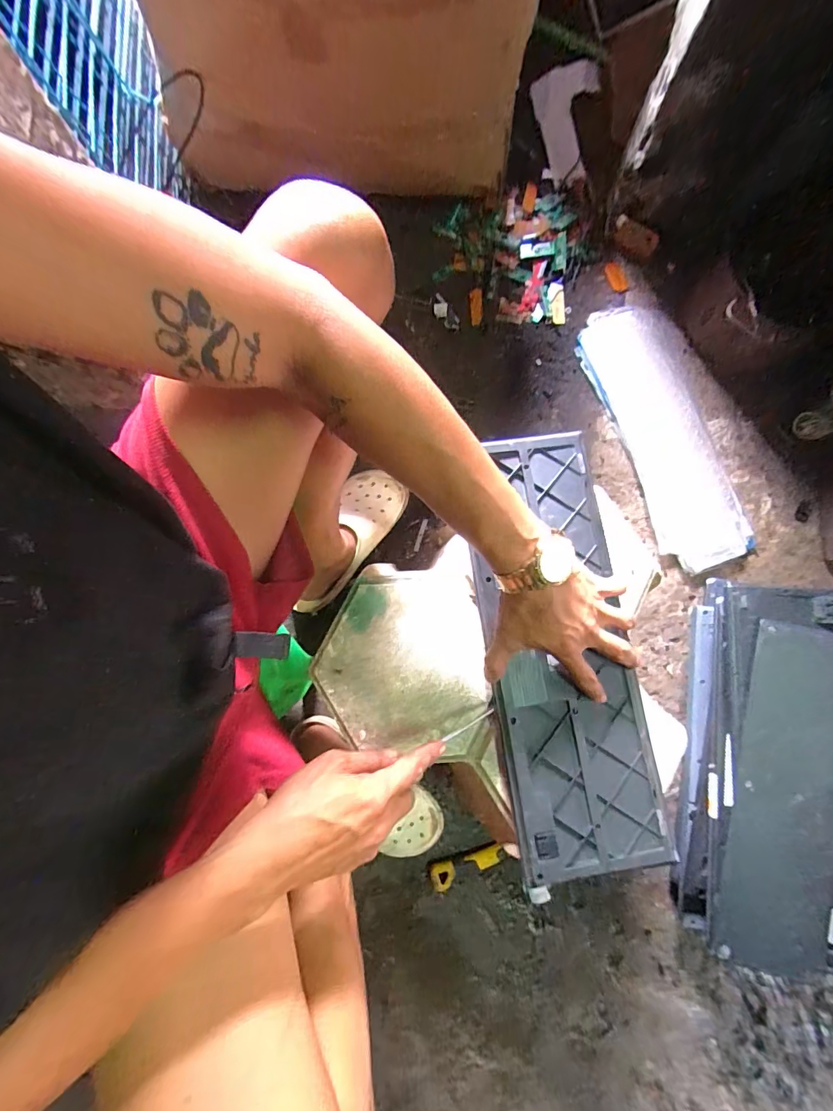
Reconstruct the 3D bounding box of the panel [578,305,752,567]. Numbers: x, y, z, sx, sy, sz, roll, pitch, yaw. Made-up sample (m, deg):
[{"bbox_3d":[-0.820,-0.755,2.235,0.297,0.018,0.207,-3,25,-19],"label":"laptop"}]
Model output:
[{"bbox_3d":[0.425,-0.211,0.754,0.145,0.033,0.469,-19,79,-4],"label":"panel"}]

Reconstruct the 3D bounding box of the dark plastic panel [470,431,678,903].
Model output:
[{"bbox_3d":[0.152,0.089,0.456,0.165,0.019,0.446,-3,80,-1],"label":"dark plastic panel"}]

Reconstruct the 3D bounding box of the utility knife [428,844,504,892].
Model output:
[{"bbox_3d":[0.077,0.469,0.660,0.115,0.024,0.036,-16,78,-4],"label":"utility knife"}]

